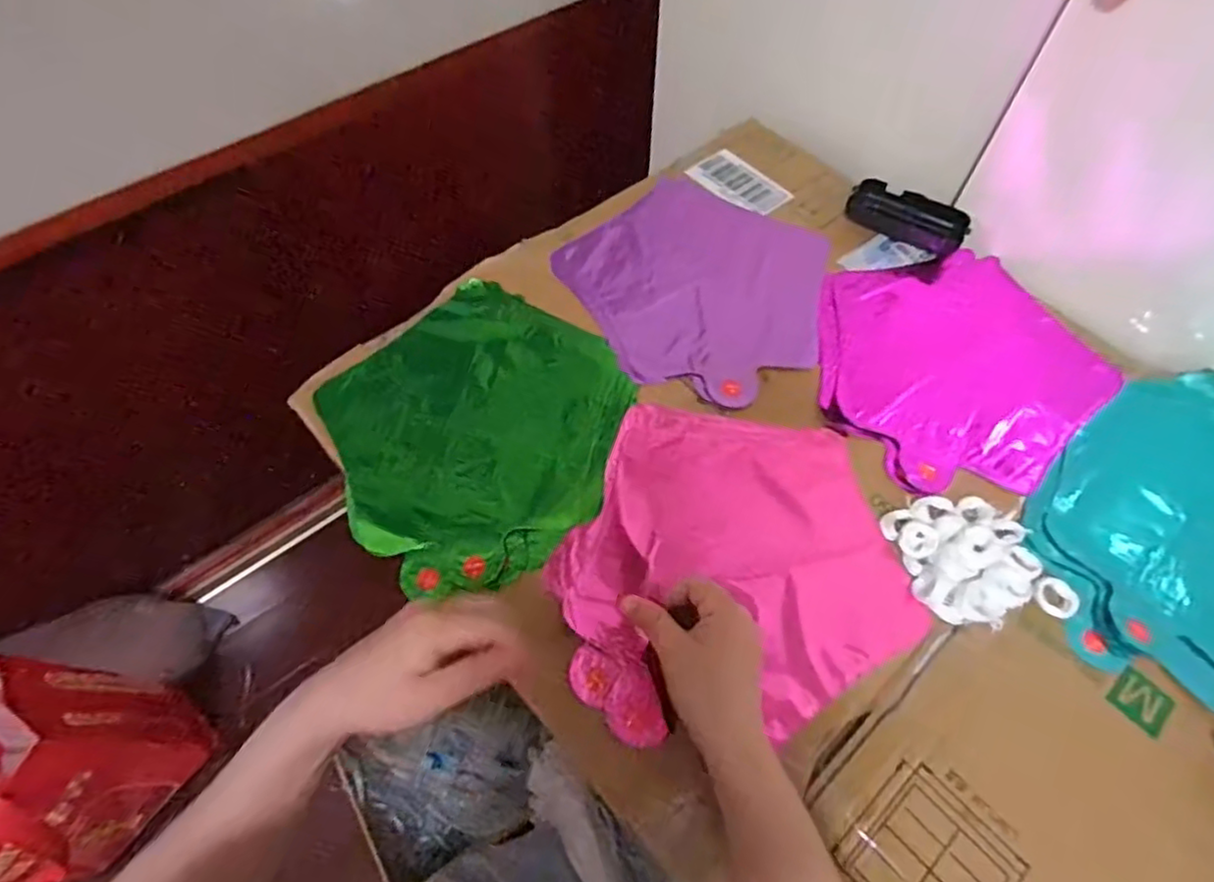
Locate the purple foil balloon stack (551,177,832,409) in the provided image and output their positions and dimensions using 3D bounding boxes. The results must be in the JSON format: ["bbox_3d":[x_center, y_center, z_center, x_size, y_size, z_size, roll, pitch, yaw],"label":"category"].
[{"bbox_3d":[0.084,-0.145,0.600,0.235,0.027,0.233,40,70,19],"label":"purple foil balloon stack"}]

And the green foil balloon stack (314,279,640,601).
[{"bbox_3d":[-0.100,-0.014,0.516,0.230,0.014,0.230,-40,69,-18],"label":"green foil balloon stack"}]

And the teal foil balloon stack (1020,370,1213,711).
[{"bbox_3d":[0.419,0.065,0.477,0.243,0.023,0.204,-23,65,-11],"label":"teal foil balloon stack"}]

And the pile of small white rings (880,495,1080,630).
[{"bbox_3d":[0.255,0.083,0.462,0.098,0.026,0.094,-13,63,-6],"label":"pile of small white rings"}]

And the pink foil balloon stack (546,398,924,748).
[{"bbox_3d":[0.090,0.088,0.466,0.241,0.009,0.230,7,63,4],"label":"pink foil balloon stack"}]

